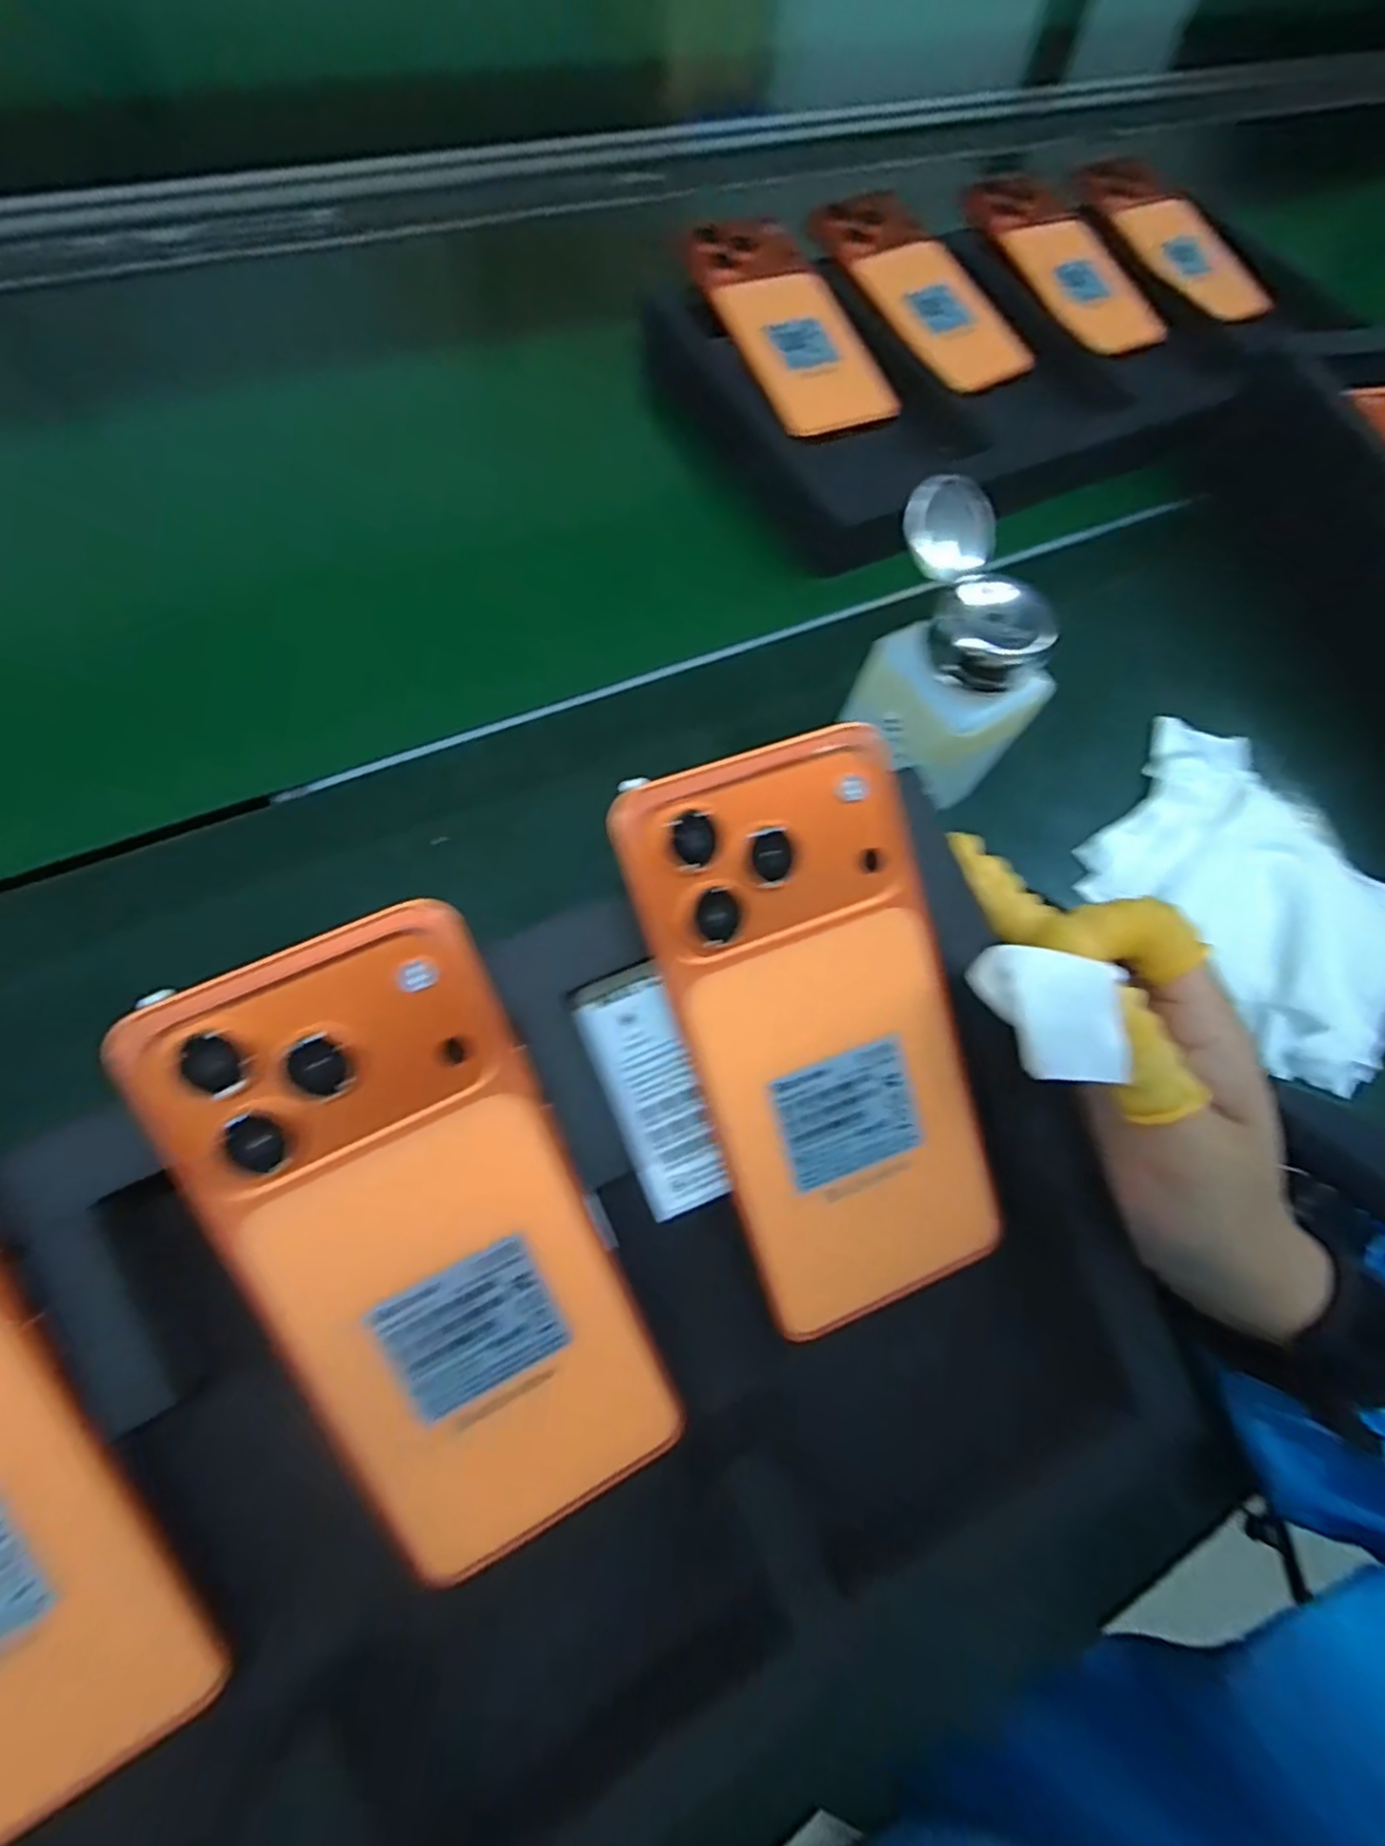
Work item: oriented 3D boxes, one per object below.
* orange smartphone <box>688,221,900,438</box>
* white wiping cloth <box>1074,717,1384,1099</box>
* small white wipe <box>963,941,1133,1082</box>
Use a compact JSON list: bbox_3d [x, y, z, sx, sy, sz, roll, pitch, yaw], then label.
[{"bbox_3d":[0.058,-0.362,0.434,0.074,0.007,0.160,-24,81,-13],"label":"orange smartphone"},{"bbox_3d":[0.258,-0.016,0.325,0.125,0.028,0.151,-40,76,-12],"label":"white wiping cloth"},{"bbox_3d":[0.089,0.023,0.181,0.031,0.015,0.030,9,72,3],"label":"small white wipe"}]

